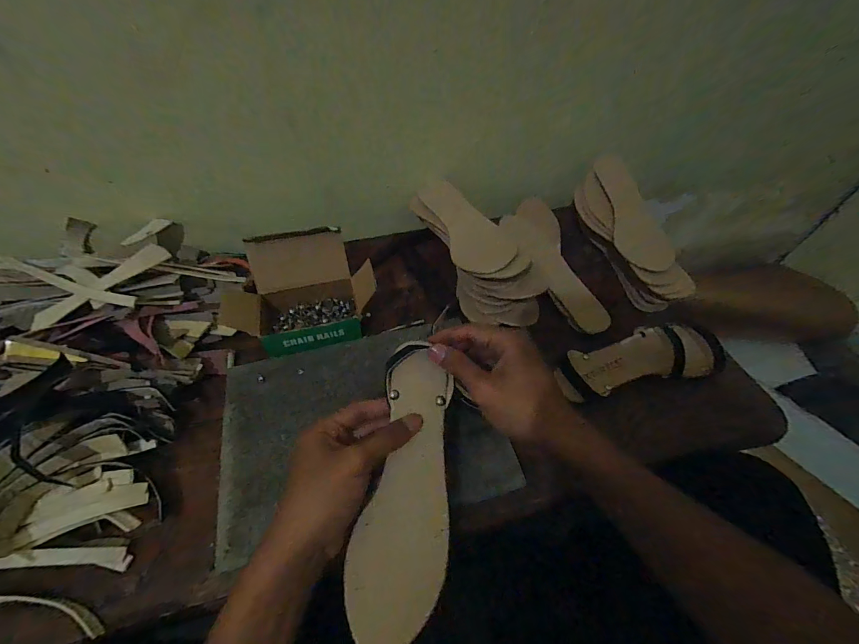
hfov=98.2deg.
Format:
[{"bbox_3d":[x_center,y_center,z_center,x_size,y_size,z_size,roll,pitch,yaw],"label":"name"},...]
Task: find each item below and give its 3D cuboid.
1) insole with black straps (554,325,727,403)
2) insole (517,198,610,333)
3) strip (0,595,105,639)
[{"bbox_3d":[0.252,0.042,0.451,0.208,0.037,0.076,-8,54,-9],"label":"insole with black straps"},{"bbox_3d":[0.190,-0.096,0.567,0.071,0.010,0.259,-6,57,-10],"label":"insole"},{"bbox_3d":[-0.351,0.246,0.312,0.149,0.010,0.027,2,53,-2],"label":"strip"}]

